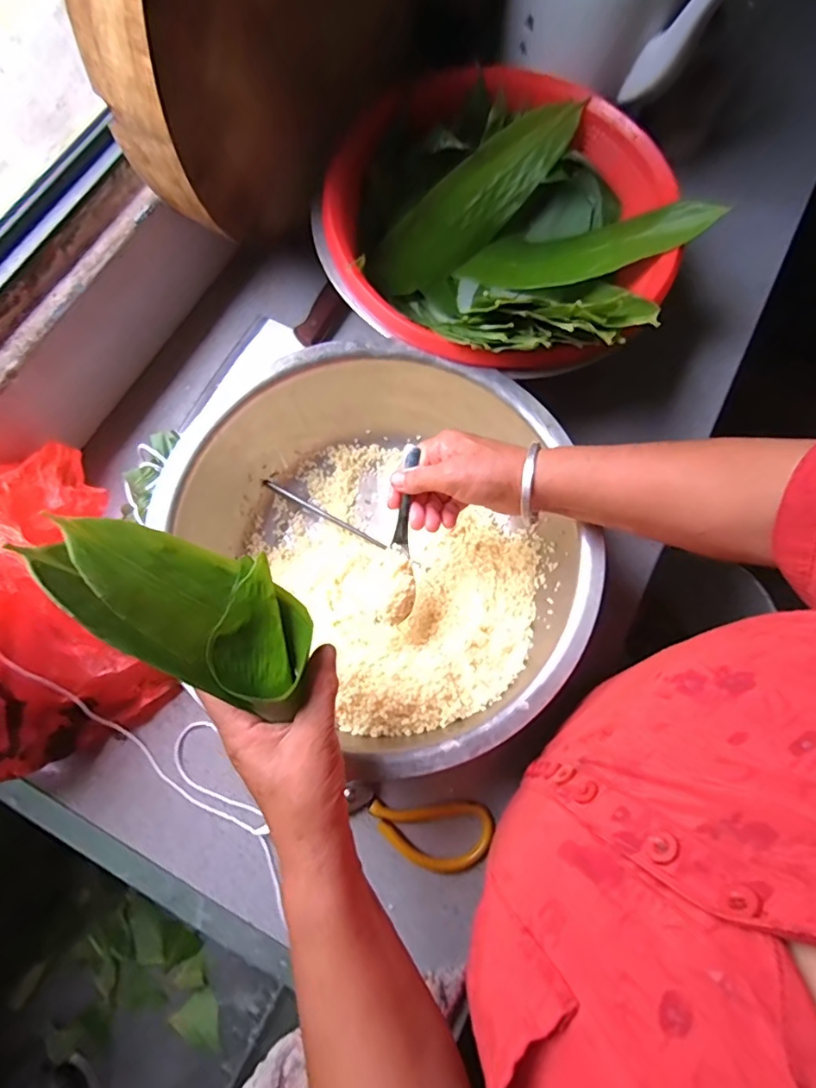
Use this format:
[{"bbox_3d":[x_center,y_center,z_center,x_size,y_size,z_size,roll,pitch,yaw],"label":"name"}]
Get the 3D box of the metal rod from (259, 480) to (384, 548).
[{"bbox_3d":[-0.083,-0.030,0.538,0.139,0.012,0.008,29,76,6],"label":"metal rod"}]

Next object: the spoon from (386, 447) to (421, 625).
[{"bbox_3d":[-0.004,-0.005,0.439,0.023,0.025,0.139,1,85,-2],"label":"spoon"}]

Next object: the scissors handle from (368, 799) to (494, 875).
[{"bbox_3d":[0.022,0.257,0.469,0.104,0.006,0.054,1,75,-2],"label":"scissors handle"}]

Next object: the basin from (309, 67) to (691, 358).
[{"bbox_3d":[0.096,-0.308,0.537,0.308,0.128,0.329,1,75,-2],"label":"basin"}]

